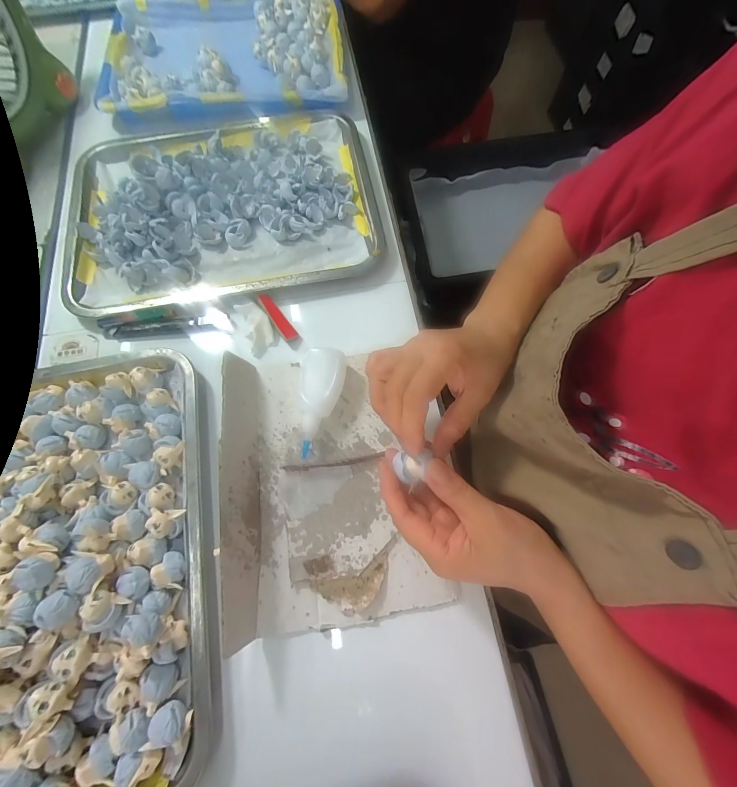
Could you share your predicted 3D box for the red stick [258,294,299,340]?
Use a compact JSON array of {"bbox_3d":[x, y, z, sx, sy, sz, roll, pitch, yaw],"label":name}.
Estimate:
[{"bbox_3d":[-0.097,-0.081,0.366,0.016,0.004,0.061,-34,81,-34],"label":"red stick"}]

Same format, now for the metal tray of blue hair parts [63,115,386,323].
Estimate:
[{"bbox_3d":[-0.169,-0.229,0.397,0.344,0.034,0.256,-8,71,-3],"label":"metal tray of blue hair parts"}]

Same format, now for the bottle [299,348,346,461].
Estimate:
[{"bbox_3d":[-0.049,0.005,0.326,0.046,0.026,0.098,6,71,2],"label":"bottle"}]

